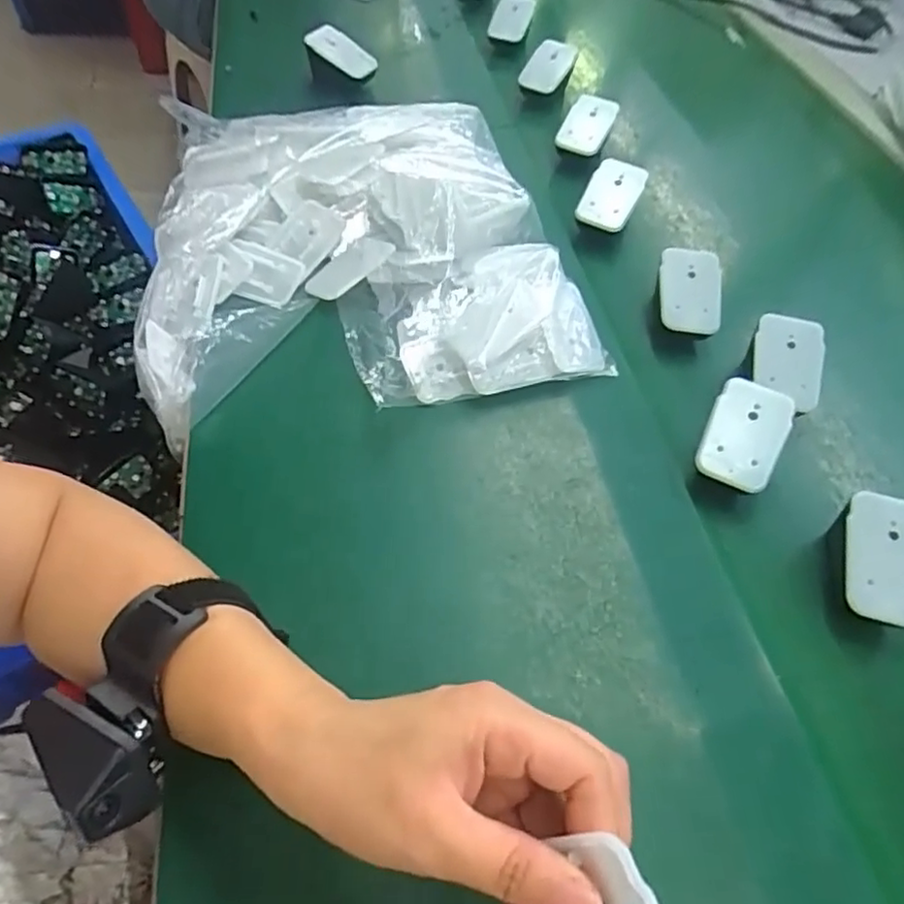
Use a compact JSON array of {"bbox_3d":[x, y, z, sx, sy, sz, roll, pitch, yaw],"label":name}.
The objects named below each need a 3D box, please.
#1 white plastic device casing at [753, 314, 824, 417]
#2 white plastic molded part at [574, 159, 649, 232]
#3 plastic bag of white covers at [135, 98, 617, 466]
[{"bbox_3d":[0.225,-0.059,0.426,0.046,0.007,0.064,12,81,2],"label":"white plastic device casing"},{"bbox_3d":[0.132,-0.212,0.527,0.042,0.014,0.055,27,97,-1],"label":"white plastic molded part"},{"bbox_3d":[-0.072,-0.161,0.478,0.296,0.072,0.300,-8,57,-9],"label":"plastic bag of white covers"}]

